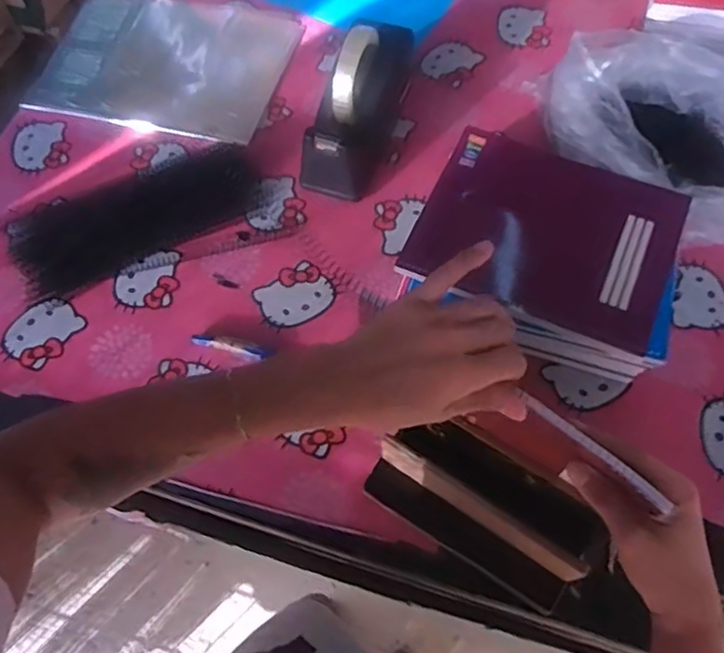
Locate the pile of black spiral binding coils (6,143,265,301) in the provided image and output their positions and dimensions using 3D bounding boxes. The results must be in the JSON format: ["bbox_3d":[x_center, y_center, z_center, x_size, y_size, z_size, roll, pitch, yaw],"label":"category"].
[{"bbox_3d":[-0.259,-0.138,0.734,0.295,0.040,0.133,-23,66,-10],"label":"pile of black spiral binding coils"}]

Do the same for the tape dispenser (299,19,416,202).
[{"bbox_3d":[-0.005,-0.259,0.737,0.071,0.131,0.213,21,67,11],"label":"tape dispenser"}]

